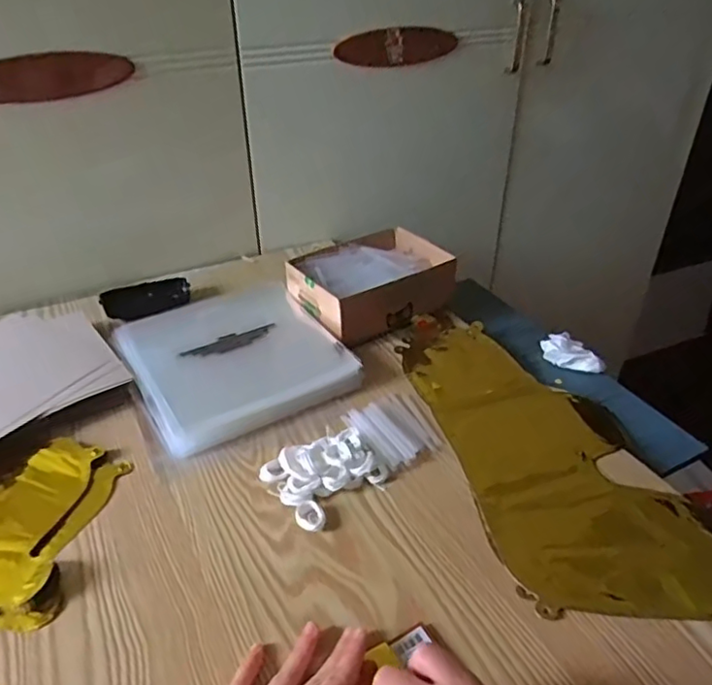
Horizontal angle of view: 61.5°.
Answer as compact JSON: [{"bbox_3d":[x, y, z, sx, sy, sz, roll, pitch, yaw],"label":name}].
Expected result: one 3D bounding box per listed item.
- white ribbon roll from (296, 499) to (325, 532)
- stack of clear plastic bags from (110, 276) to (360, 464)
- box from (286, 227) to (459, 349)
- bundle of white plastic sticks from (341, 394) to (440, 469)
[{"bbox_3d":[-0.039,0.147,0.506,0.023,0.010,0.027,-8,35,-11],"label":"white ribbon roll"},{"bbox_3d":[-0.144,0.012,0.684,0.212,0.031,0.233,-20,39,-26],"label":"stack of clear plastic bags"},{"bbox_3d":[0.021,-0.073,0.766,0.194,0.069,0.146,-23,41,-29],"label":"box"},{"bbox_3d":[0.040,0.084,0.598,0.079,0.013,0.089,-19,39,-25],"label":"bundle of white plastic sticks"}]

